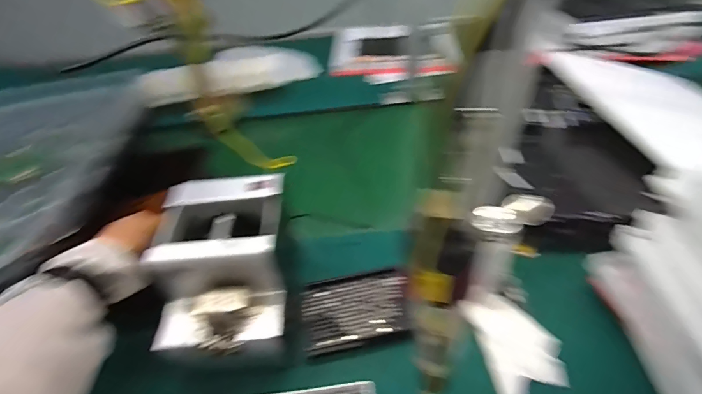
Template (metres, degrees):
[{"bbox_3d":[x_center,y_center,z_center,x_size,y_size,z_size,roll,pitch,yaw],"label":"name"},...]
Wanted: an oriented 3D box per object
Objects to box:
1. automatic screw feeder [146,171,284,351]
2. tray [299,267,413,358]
[{"bbox_3d":[-0.145,0.066,0.422,0.138,0.080,0.177,-4,46,-2],"label":"automatic screw feeder"},{"bbox_3d":[0.008,0.139,0.469,0.132,0.017,0.087,-9,46,-7],"label":"tray"}]

